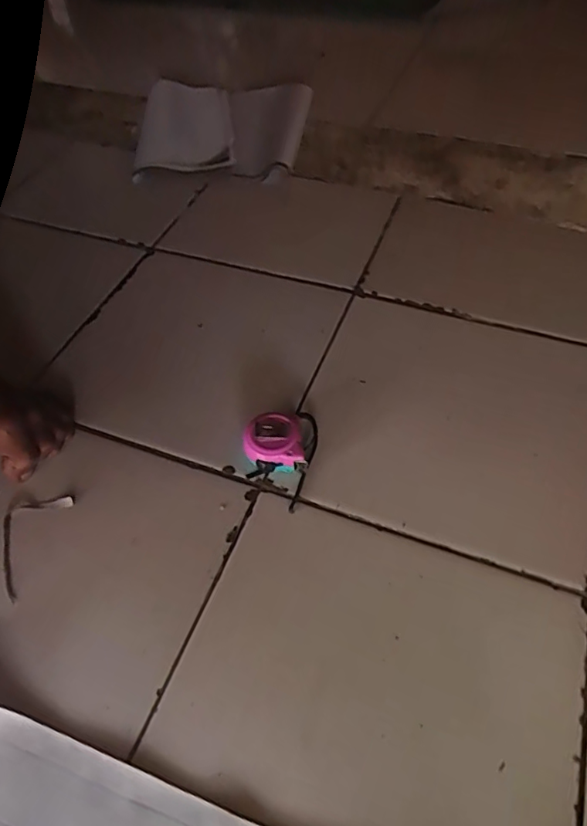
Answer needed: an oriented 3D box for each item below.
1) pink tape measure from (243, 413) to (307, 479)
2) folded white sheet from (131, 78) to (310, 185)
[{"bbox_3d":[-0.017,0.031,0.532,0.067,0.037,0.056,-4,52,0],"label":"pink tape measure"},{"bbox_3d":[-0.129,-0.472,0.899,0.289,0.060,0.233,5,53,7],"label":"folded white sheet"}]

